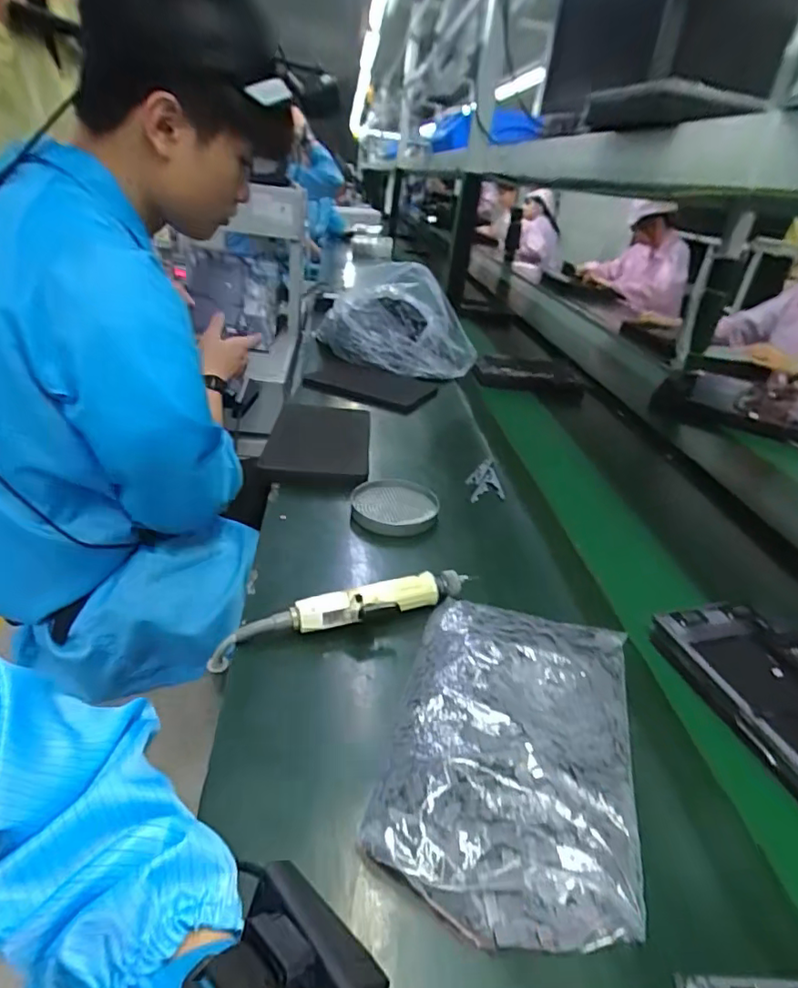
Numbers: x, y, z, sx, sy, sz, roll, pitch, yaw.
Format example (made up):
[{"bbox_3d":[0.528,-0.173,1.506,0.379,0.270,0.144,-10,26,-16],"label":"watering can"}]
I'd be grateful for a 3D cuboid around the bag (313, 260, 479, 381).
[{"bbox_3d":[-0.017,-0.391,1.292,0.373,0.225,0.179,6,30,-1],"label":"bag"}]

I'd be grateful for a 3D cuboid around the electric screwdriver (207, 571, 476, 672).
[{"bbox_3d":[-0.035,0.114,0.557,0.232,0.041,0.036,-5,33,-20],"label":"electric screwdriver"}]

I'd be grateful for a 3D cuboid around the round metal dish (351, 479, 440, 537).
[{"bbox_3d":[-0.006,0.018,0.740,0.110,0.028,0.106,5,30,-3],"label":"round metal dish"}]

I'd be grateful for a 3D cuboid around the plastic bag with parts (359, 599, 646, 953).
[{"bbox_3d":[0.090,0.193,0.449,0.179,0.037,0.270,13,31,10],"label":"plastic bag with parts"}]

